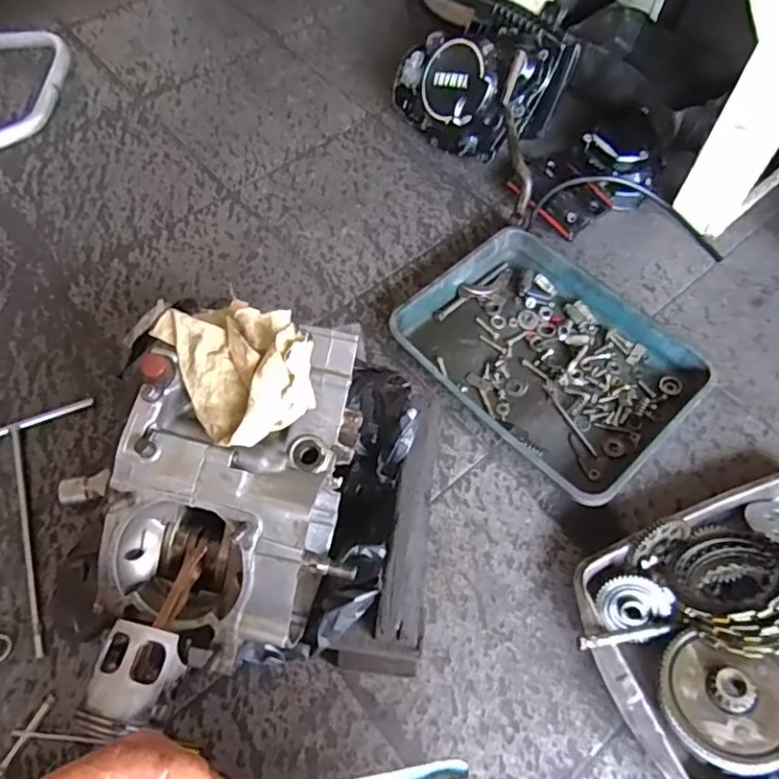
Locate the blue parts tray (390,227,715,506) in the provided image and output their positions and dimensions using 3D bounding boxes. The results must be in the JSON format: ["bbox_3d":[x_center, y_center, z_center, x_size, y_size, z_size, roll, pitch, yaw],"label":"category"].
[{"bbox_3d":[0.210,-0.047,0.790,0.273,0.046,0.354,-38,68,-18],"label":"blue parts tray"}]

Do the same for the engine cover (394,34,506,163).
[{"bbox_3d":[0.095,-0.465,0.954,0.080,0.164,0.218,-32,66,-16],"label":"engine cover"}]

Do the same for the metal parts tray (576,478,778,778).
[{"bbox_3d":[0.389,0.239,0.597,0.347,0.104,0.260,-20,64,-10],"label":"metal parts tray"}]

